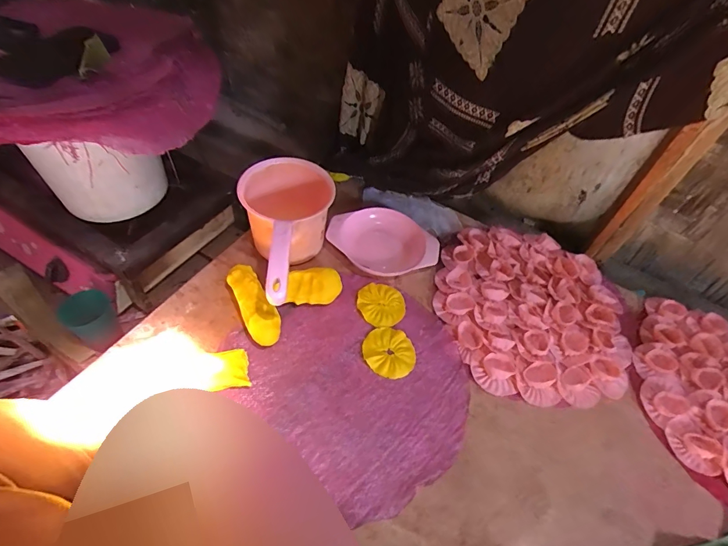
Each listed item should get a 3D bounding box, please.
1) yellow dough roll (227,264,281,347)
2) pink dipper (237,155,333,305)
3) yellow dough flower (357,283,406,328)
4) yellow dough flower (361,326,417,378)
[{"bbox_3d":[-0.163,0.045,0.595,0.048,0.051,0.141,-24,59,-20],"label":"yellow dough roll"},{"bbox_3d":[-0.116,-0.042,0.612,0.134,0.129,0.262,0,54,-4],"label":"pink dipper"},{"bbox_3d":[0.027,0.050,0.635,0.073,0.005,0.076,2,54,-3],"label":"yellow dough flower"},{"bbox_3d":[0.037,0.115,0.588,0.071,0.004,0.078,2,54,-3],"label":"yellow dough flower"}]

